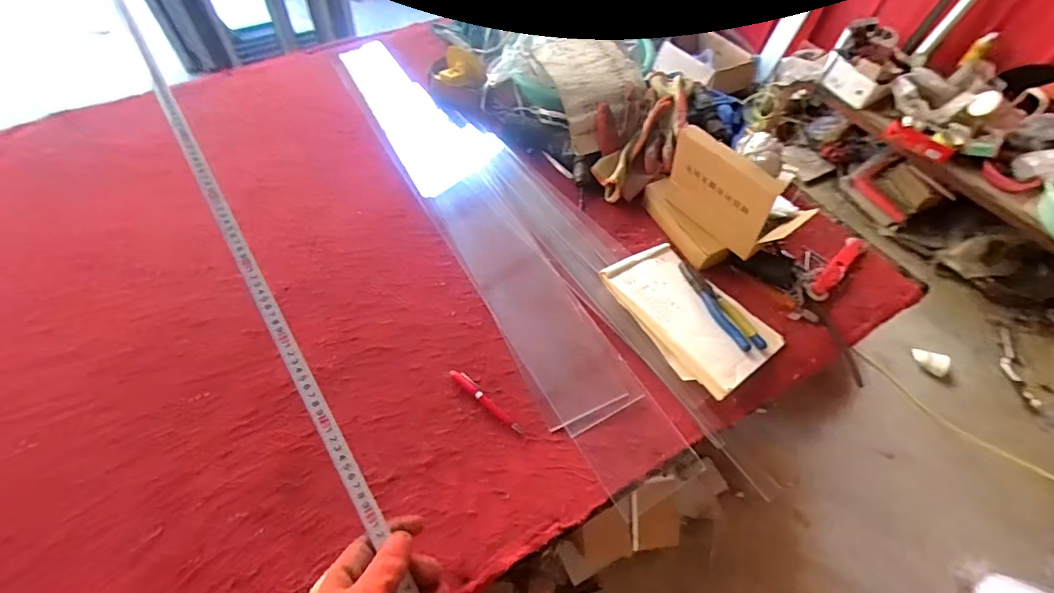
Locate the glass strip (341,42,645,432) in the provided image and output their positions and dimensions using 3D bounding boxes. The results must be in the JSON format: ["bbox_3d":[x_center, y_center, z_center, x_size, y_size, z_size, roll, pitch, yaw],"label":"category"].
[{"bbox_3d":[-0.126,-0.196,0.946,0.141,0.012,1.003,-25,57,-11],"label":"glass strip"}]

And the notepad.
[{"bbox_3d":[0.259,0.023,0.776,0.188,0.029,0.255,-26,59,-32],"label":"notepad"}]

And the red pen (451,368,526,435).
[{"bbox_3d":[-0.059,0.146,0.695,0.139,0.013,0.016,38,63,24],"label":"red pen"}]

